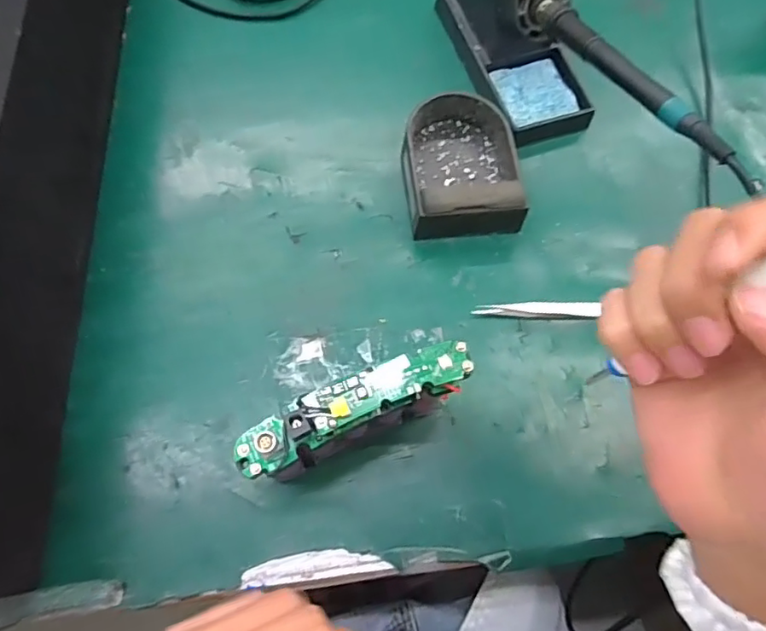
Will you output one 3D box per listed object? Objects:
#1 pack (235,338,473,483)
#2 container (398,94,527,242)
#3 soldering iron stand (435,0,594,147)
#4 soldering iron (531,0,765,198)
[{"bbox_3d":[-0.014,0.053,0.295,0.114,0.105,0.023,-22,74,-13],"label":"pack"},{"bbox_3d":[0.054,-0.105,0.398,0.079,0.036,0.109,-7,70,-7],"label":"container"},{"bbox_3d":[0.102,-0.211,0.420,0.070,0.071,0.149,-17,72,-11],"label":"soldering iron stand"},{"bbox_3d":[0.137,-0.157,0.346,0.017,0.013,0.249,-20,56,-10],"label":"soldering iron"}]

